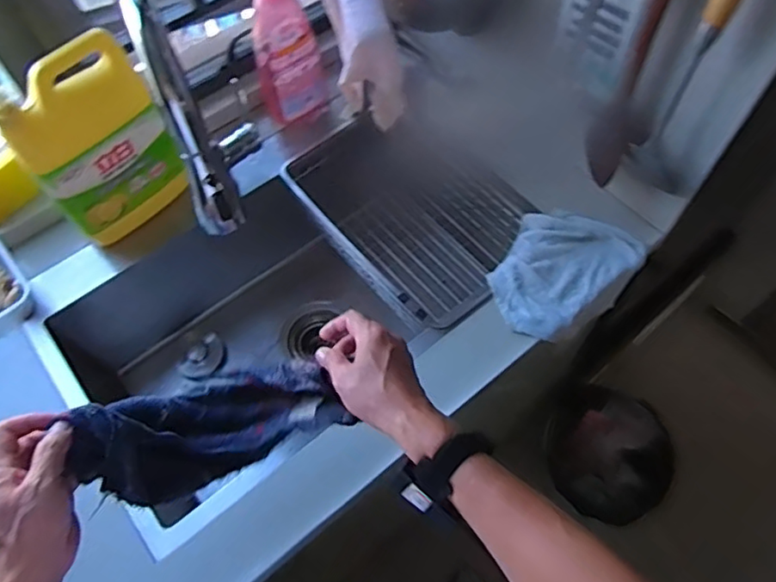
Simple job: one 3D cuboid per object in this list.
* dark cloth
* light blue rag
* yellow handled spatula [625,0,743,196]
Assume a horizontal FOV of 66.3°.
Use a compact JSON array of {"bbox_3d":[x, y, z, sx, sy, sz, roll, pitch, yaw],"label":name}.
[{"bbox_3d":[-0.169,0.128,0.566,0.233,0.059,0.097,-14,62,-16],"label":"dark cloth"},{"bbox_3d":[0.232,-0.037,0.829,0.216,0.028,0.143,-38,67,-17],"label":"light blue rag"},{"bbox_3d":[0.339,-0.226,0.636,0.073,0.358,0.037,35,68,18],"label":"yellow handled spatula"}]

